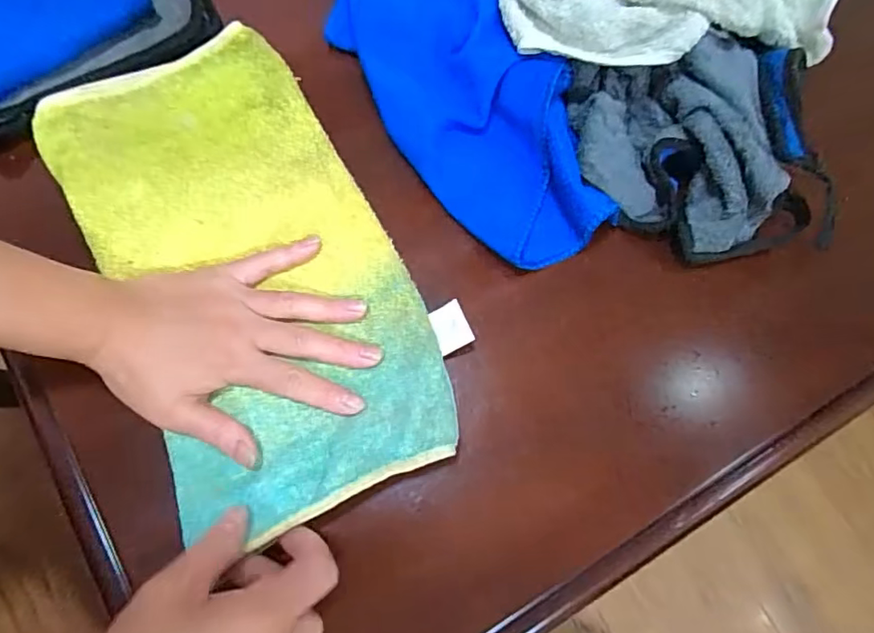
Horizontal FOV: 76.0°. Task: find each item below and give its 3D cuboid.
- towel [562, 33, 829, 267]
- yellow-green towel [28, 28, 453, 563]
[{"bbox_3d":[0.163,-0.108,0.367,0.142,0.059,0.133,-2,75,-2],"label":"towel"},{"bbox_3d":[-0.119,-0.034,0.347,0.167,0.024,0.315,-29,75,-9],"label":"yellow-green towel"}]

